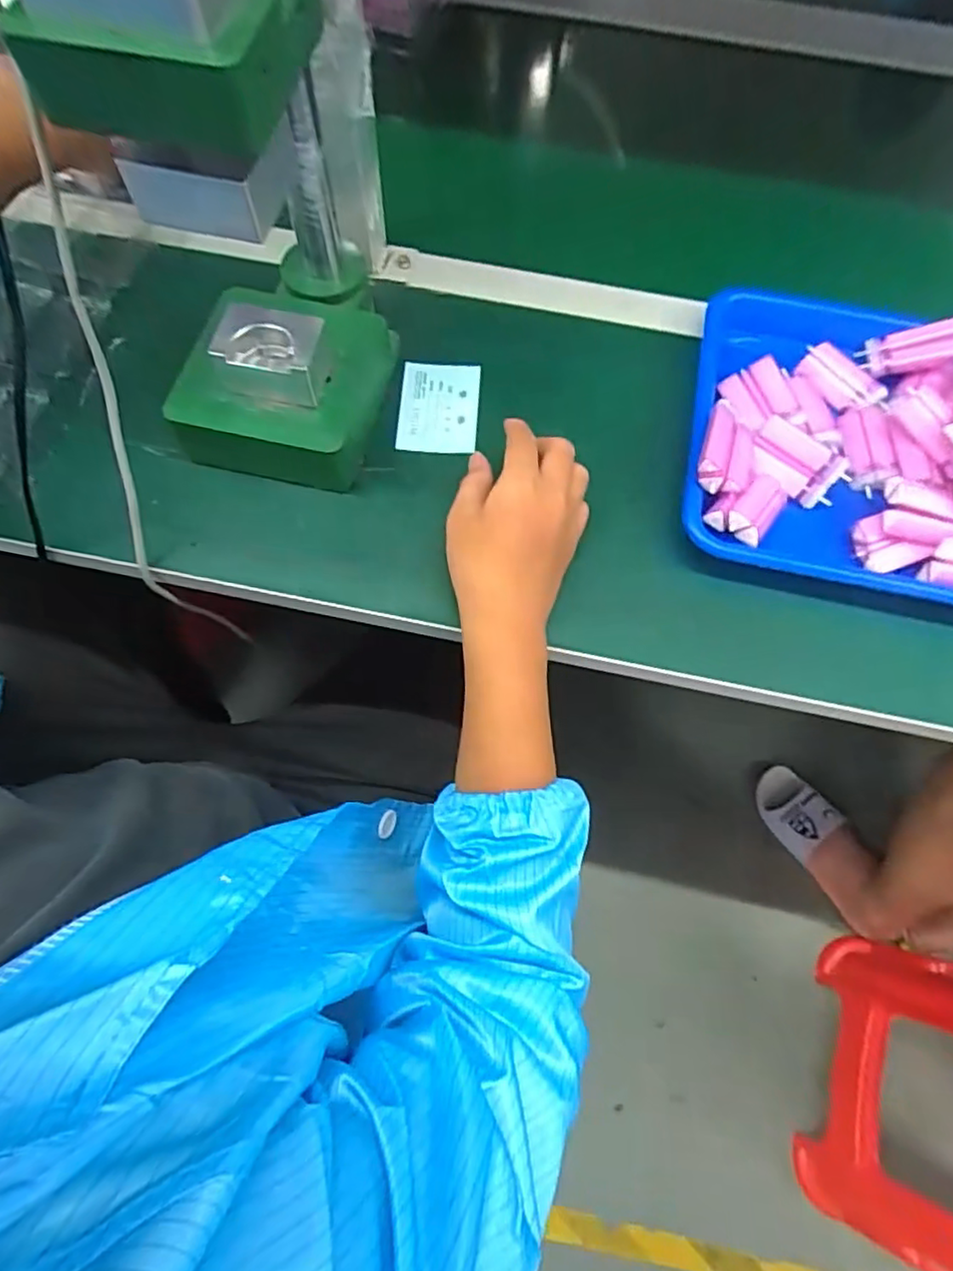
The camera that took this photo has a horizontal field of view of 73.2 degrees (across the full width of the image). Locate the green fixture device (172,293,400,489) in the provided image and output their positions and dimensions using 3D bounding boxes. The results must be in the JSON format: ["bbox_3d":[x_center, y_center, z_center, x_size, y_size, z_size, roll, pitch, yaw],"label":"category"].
[{"bbox_3d":[-0.138,-0.186,0.450,0.127,0.077,0.137,11,69,2],"label":"green fixture device"}]

